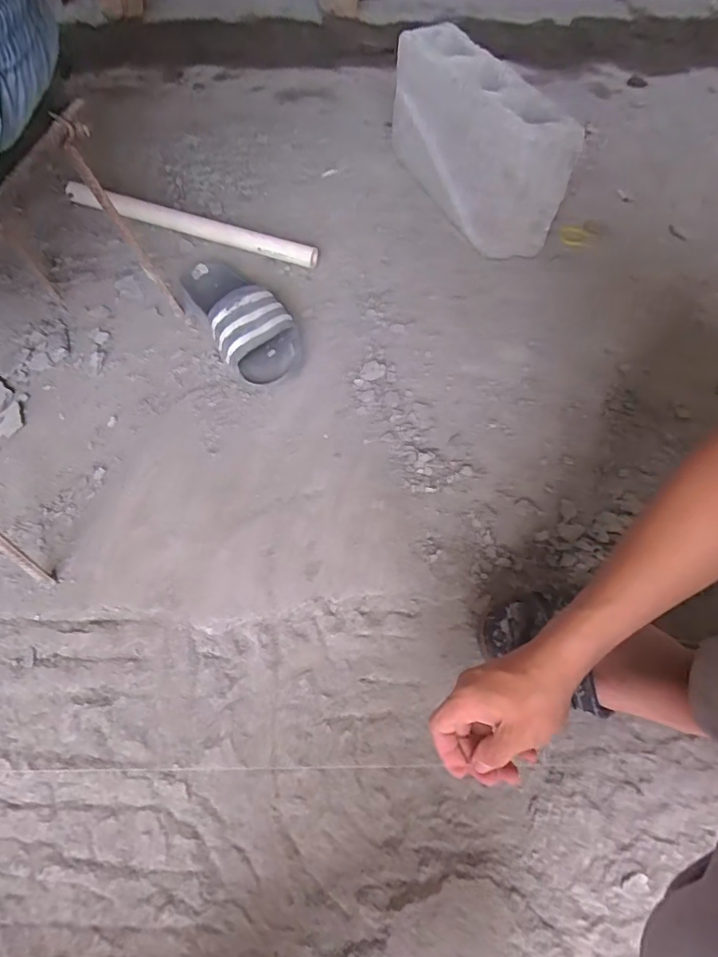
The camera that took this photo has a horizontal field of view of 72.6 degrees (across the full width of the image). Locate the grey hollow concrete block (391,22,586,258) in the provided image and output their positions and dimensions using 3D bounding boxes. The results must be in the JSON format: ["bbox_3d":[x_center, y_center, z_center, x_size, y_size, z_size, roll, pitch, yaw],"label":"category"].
[{"bbox_3d":[0.173,-0.571,0.837,0.086,0.222,0.371,-29,66,-16],"label":"grey hollow concrete block"}]

